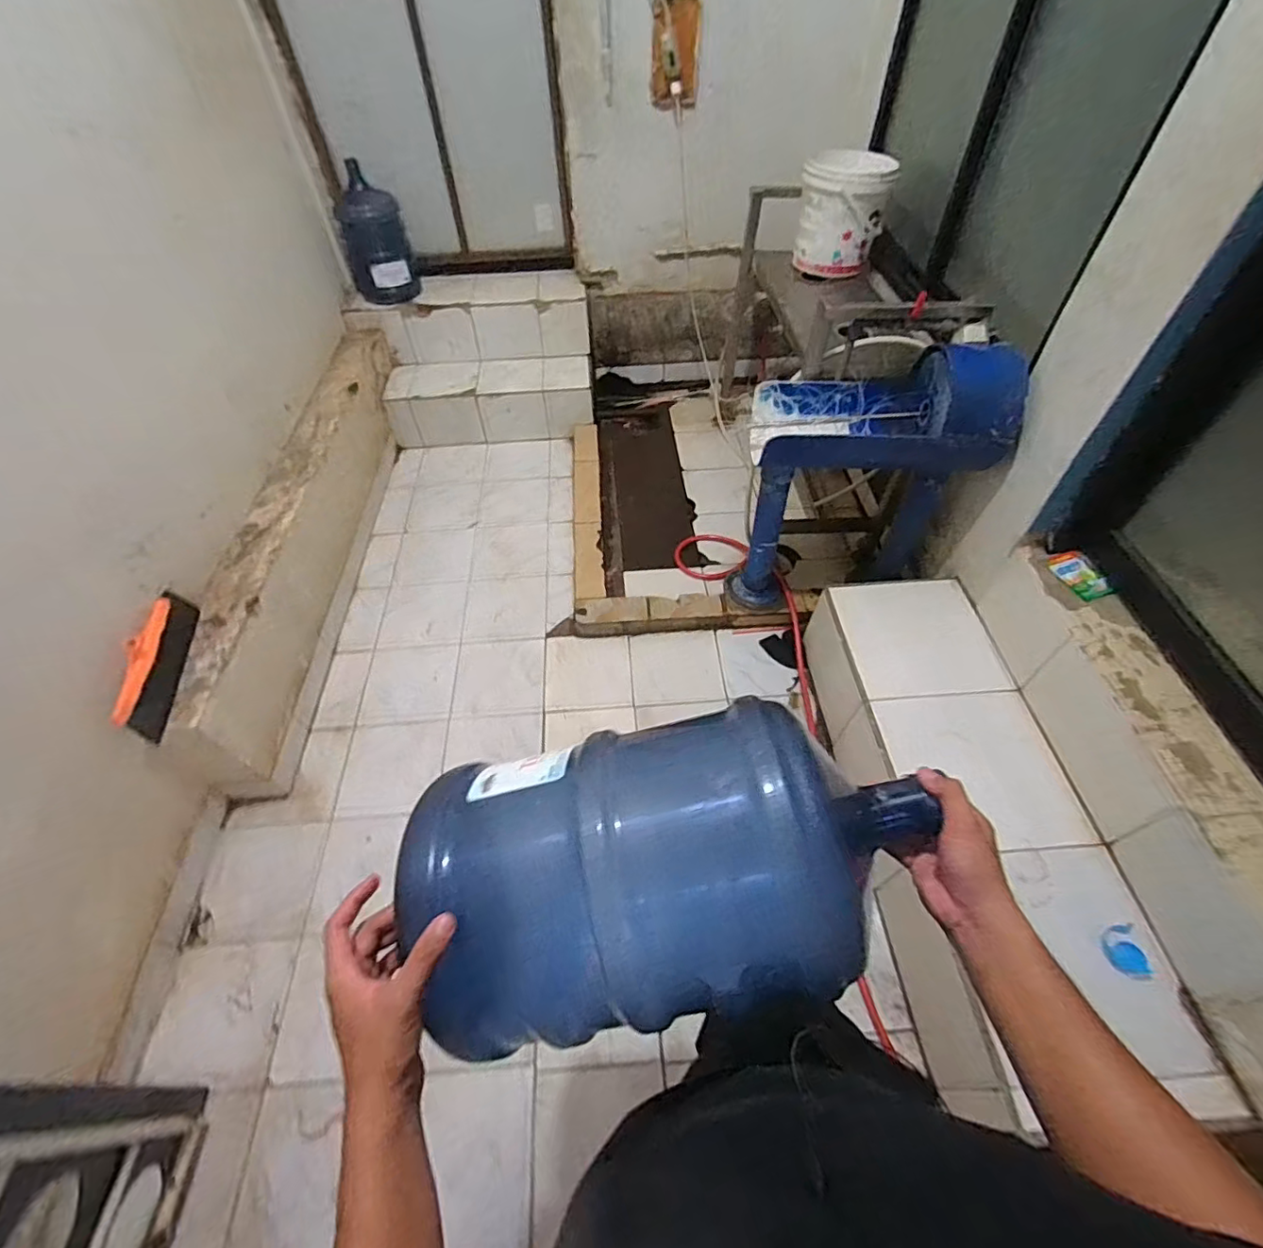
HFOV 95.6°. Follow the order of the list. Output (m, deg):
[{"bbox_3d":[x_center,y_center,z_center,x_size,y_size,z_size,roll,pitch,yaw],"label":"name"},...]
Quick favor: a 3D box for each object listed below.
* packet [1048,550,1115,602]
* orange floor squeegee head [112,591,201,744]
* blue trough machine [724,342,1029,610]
[{"bbox_3d":[1.136,-0.124,1.450,0.079,0.014,0.147,-32,59,12],"label":"packet"},{"bbox_3d":[-1.146,0.080,1.391,0.045,0.125,0.387,-9,52,-6],"label":"orange floor squeegee head"},{"bbox_3d":[0.661,-0.409,1.728,0.631,0.818,0.276,4,52,5],"label":"blue trough machine"}]

